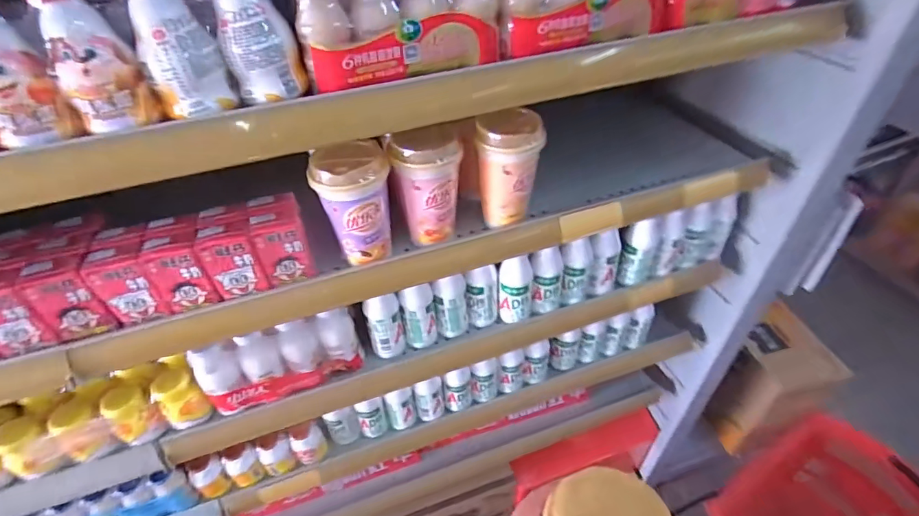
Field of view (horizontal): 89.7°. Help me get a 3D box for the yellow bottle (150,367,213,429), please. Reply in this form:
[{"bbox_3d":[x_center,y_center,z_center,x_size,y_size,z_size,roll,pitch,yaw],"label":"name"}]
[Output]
[{"bbox_3d":[-0.354,0.184,0.592,0.047,0.079,0.054,32,52,32],"label":"yellow bottle"}]

